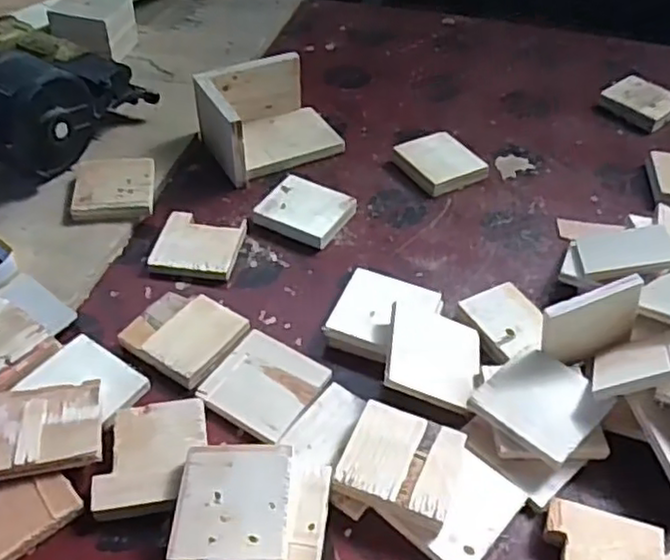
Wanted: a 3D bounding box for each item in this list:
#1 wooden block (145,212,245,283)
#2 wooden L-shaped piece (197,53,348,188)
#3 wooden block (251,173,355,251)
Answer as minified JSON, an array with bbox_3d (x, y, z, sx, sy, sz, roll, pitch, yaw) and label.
[{"bbox_3d":[-0.148,-0.038,0.750,0.088,0.014,0.086,11,45,2],"label":"wooden block"},{"bbox_3d":[-0.083,-0.210,0.874,0.158,0.085,0.122,-22,50,-23],"label":"wooden L-shaped piece"},{"bbox_3d":[-0.034,-0.079,0.794,0.092,0.023,0.085,26,47,16],"label":"wooden block"}]

